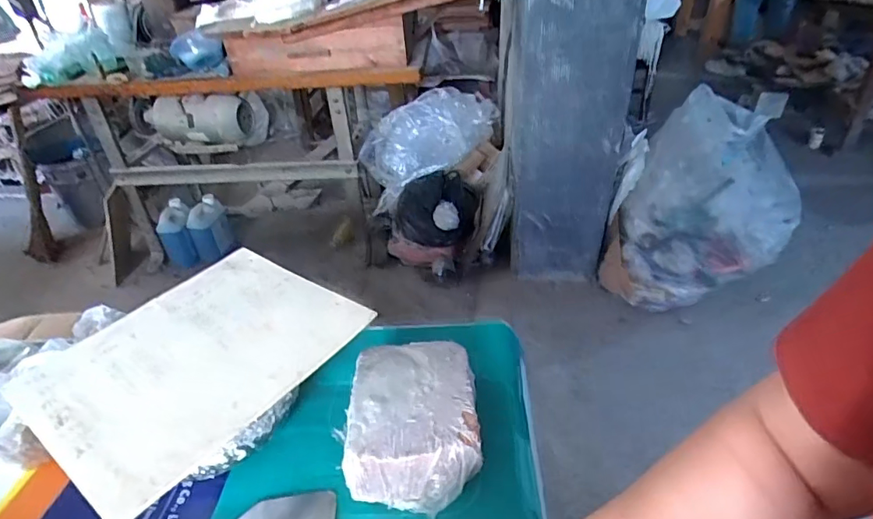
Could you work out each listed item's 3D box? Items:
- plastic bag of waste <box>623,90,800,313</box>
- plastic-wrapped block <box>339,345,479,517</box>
[{"bbox_3d":[0.764,-0.139,1.444,0.402,0.496,0.389,23,43,30],"label":"plastic bag of waste"},{"bbox_3d":[-0.021,0.147,0.488,0.115,0.061,0.150,-1,36,1],"label":"plastic-wrapped block"}]

